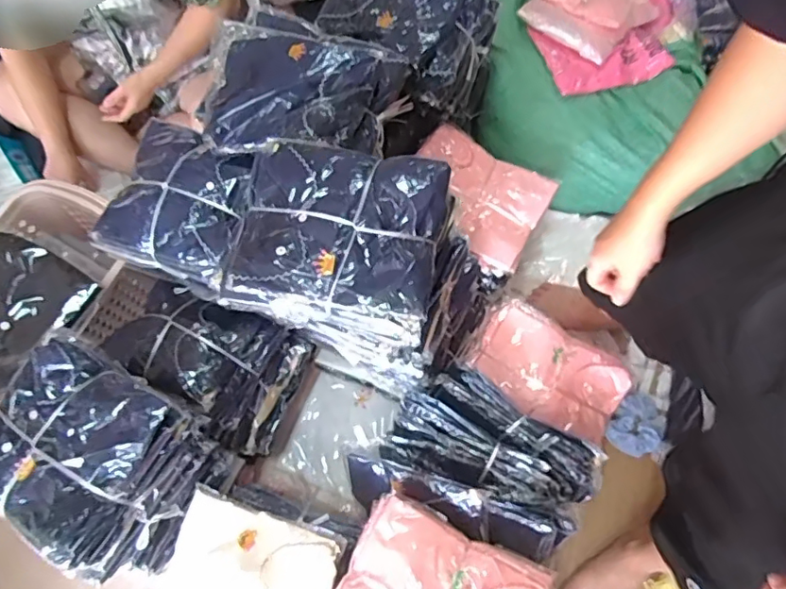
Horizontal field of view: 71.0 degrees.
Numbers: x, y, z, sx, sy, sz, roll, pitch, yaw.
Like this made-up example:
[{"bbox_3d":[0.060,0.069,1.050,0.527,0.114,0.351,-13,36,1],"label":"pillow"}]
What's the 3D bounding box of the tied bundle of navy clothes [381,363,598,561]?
[{"bbox_3d":[0.156,0.268,0.899,0.318,0.118,0.225,33,74,13],"label":"tied bundle of navy clothes"}]

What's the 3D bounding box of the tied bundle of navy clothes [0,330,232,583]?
[{"bbox_3d":[-0.437,0.231,0.829,0.293,0.217,0.242,33,74,13],"label":"tied bundle of navy clothes"}]

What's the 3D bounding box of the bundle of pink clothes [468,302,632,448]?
[{"bbox_3d":[0.288,0.143,1.032,0.275,0.046,0.165,32,74,13],"label":"bundle of pink clothes"}]

